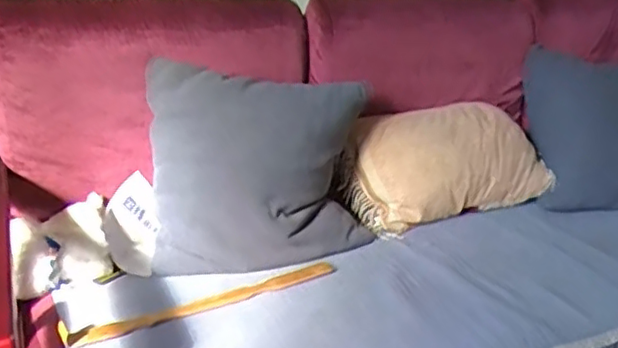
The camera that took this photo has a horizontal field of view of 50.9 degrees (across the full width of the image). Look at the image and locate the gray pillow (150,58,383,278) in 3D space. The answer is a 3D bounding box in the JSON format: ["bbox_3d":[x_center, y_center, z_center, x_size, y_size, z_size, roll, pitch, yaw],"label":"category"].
[{"bbox_3d":[-0.084,-0.005,1.143,0.396,0.323,0.157,-5,20,-20],"label":"gray pillow"}]

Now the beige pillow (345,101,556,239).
[{"bbox_3d":[0.285,-0.025,1.363,0.433,0.122,0.240,-14,67,-16],"label":"beige pillow"}]

